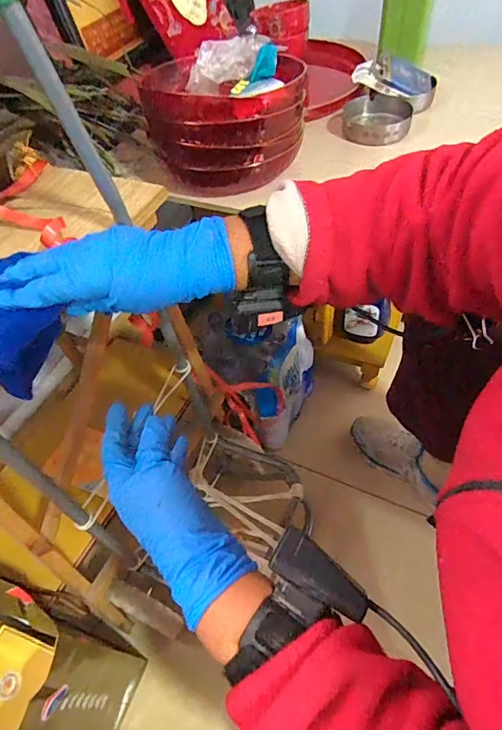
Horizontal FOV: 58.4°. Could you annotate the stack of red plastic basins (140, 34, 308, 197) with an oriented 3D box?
[{"bbox_3d":[-0.029,-0.328,0.593,0.189,0.125,0.183,-6,52,3],"label":"stack of red plastic basins"}]

